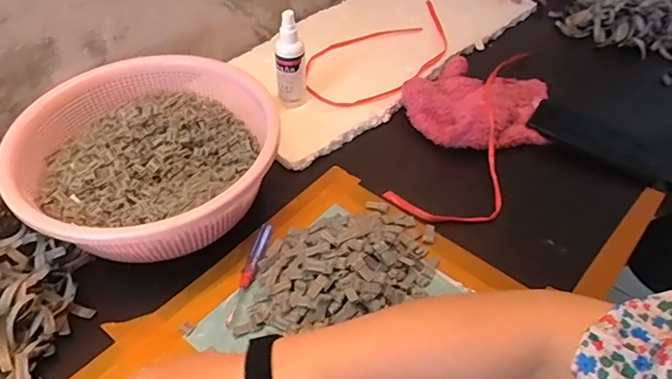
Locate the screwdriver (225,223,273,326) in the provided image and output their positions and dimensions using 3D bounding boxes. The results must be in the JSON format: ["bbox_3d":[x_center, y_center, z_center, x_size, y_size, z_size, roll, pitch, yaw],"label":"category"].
[{"bbox_3d":[-0.089,0.082,0.519,0.014,0.013,0.116,11,47,9],"label":"screwdriver"}]

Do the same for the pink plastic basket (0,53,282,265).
[{"bbox_3d":[-0.201,-0.032,0.554,0.242,0.097,0.256,1,46,-1],"label":"pink plastic basket"}]

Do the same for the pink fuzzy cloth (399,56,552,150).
[{"bbox_3d":[0.178,-0.105,0.655,0.182,0.063,0.137,10,47,8],"label":"pink fuzzy cloth"}]

